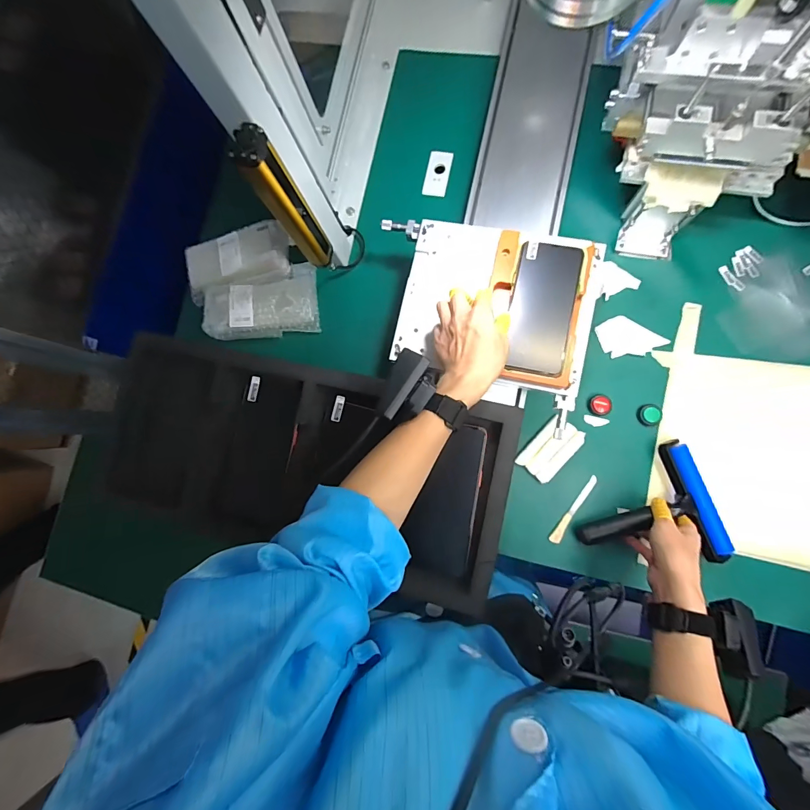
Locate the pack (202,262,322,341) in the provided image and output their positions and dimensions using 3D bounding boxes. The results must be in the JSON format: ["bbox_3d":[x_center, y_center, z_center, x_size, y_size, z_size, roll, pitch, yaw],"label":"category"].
[{"bbox_3d":[-0.239,-0.168,0.632,0.191,0.041,0.111,-10,83,4],"label":"pack"}]

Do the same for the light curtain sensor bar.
[{"bbox_3d":[-0.121,-0.211,0.410,0.037,0.194,0.031,-27,82,1],"label":"light curtain sensor bar"}]

